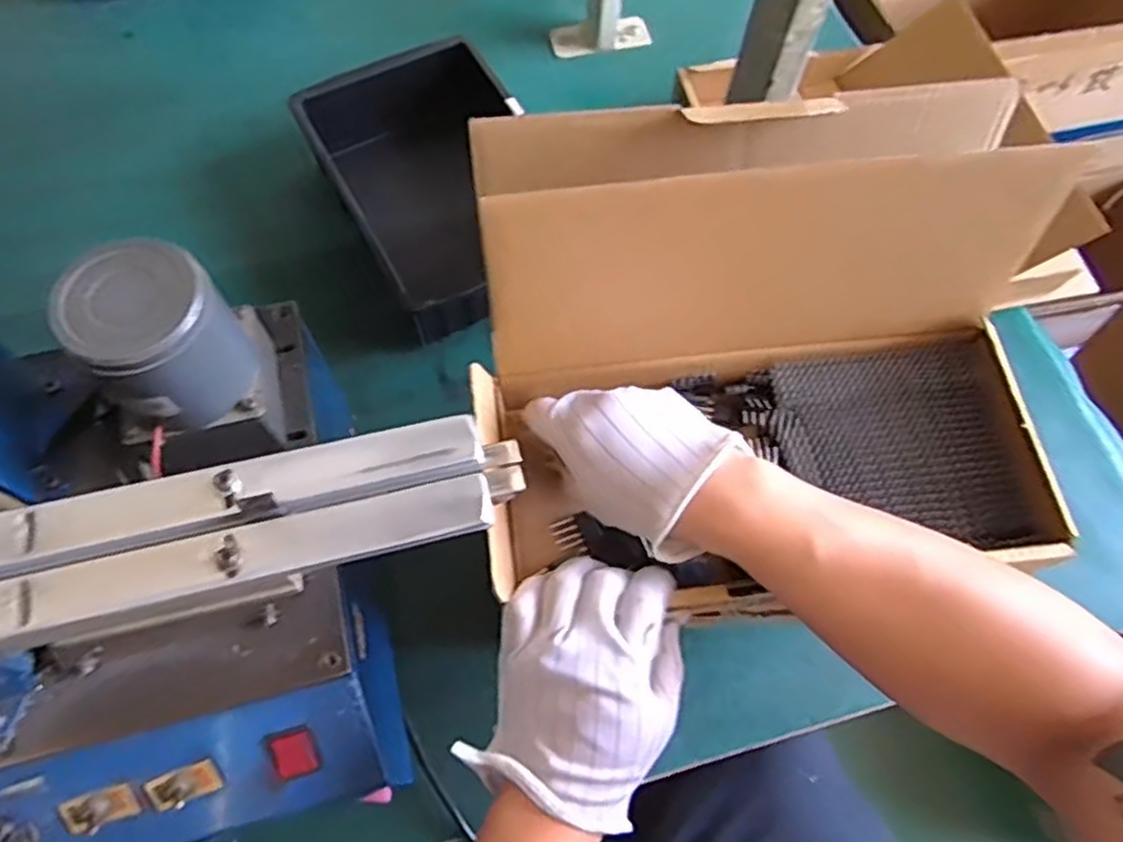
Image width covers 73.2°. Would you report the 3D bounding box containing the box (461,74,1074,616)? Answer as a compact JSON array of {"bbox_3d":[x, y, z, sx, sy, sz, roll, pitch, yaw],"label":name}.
[{"bbox_3d":[0.120,-0.047,0.451,0.329,0.178,0.231,-3,66,-4],"label":"box"}]

